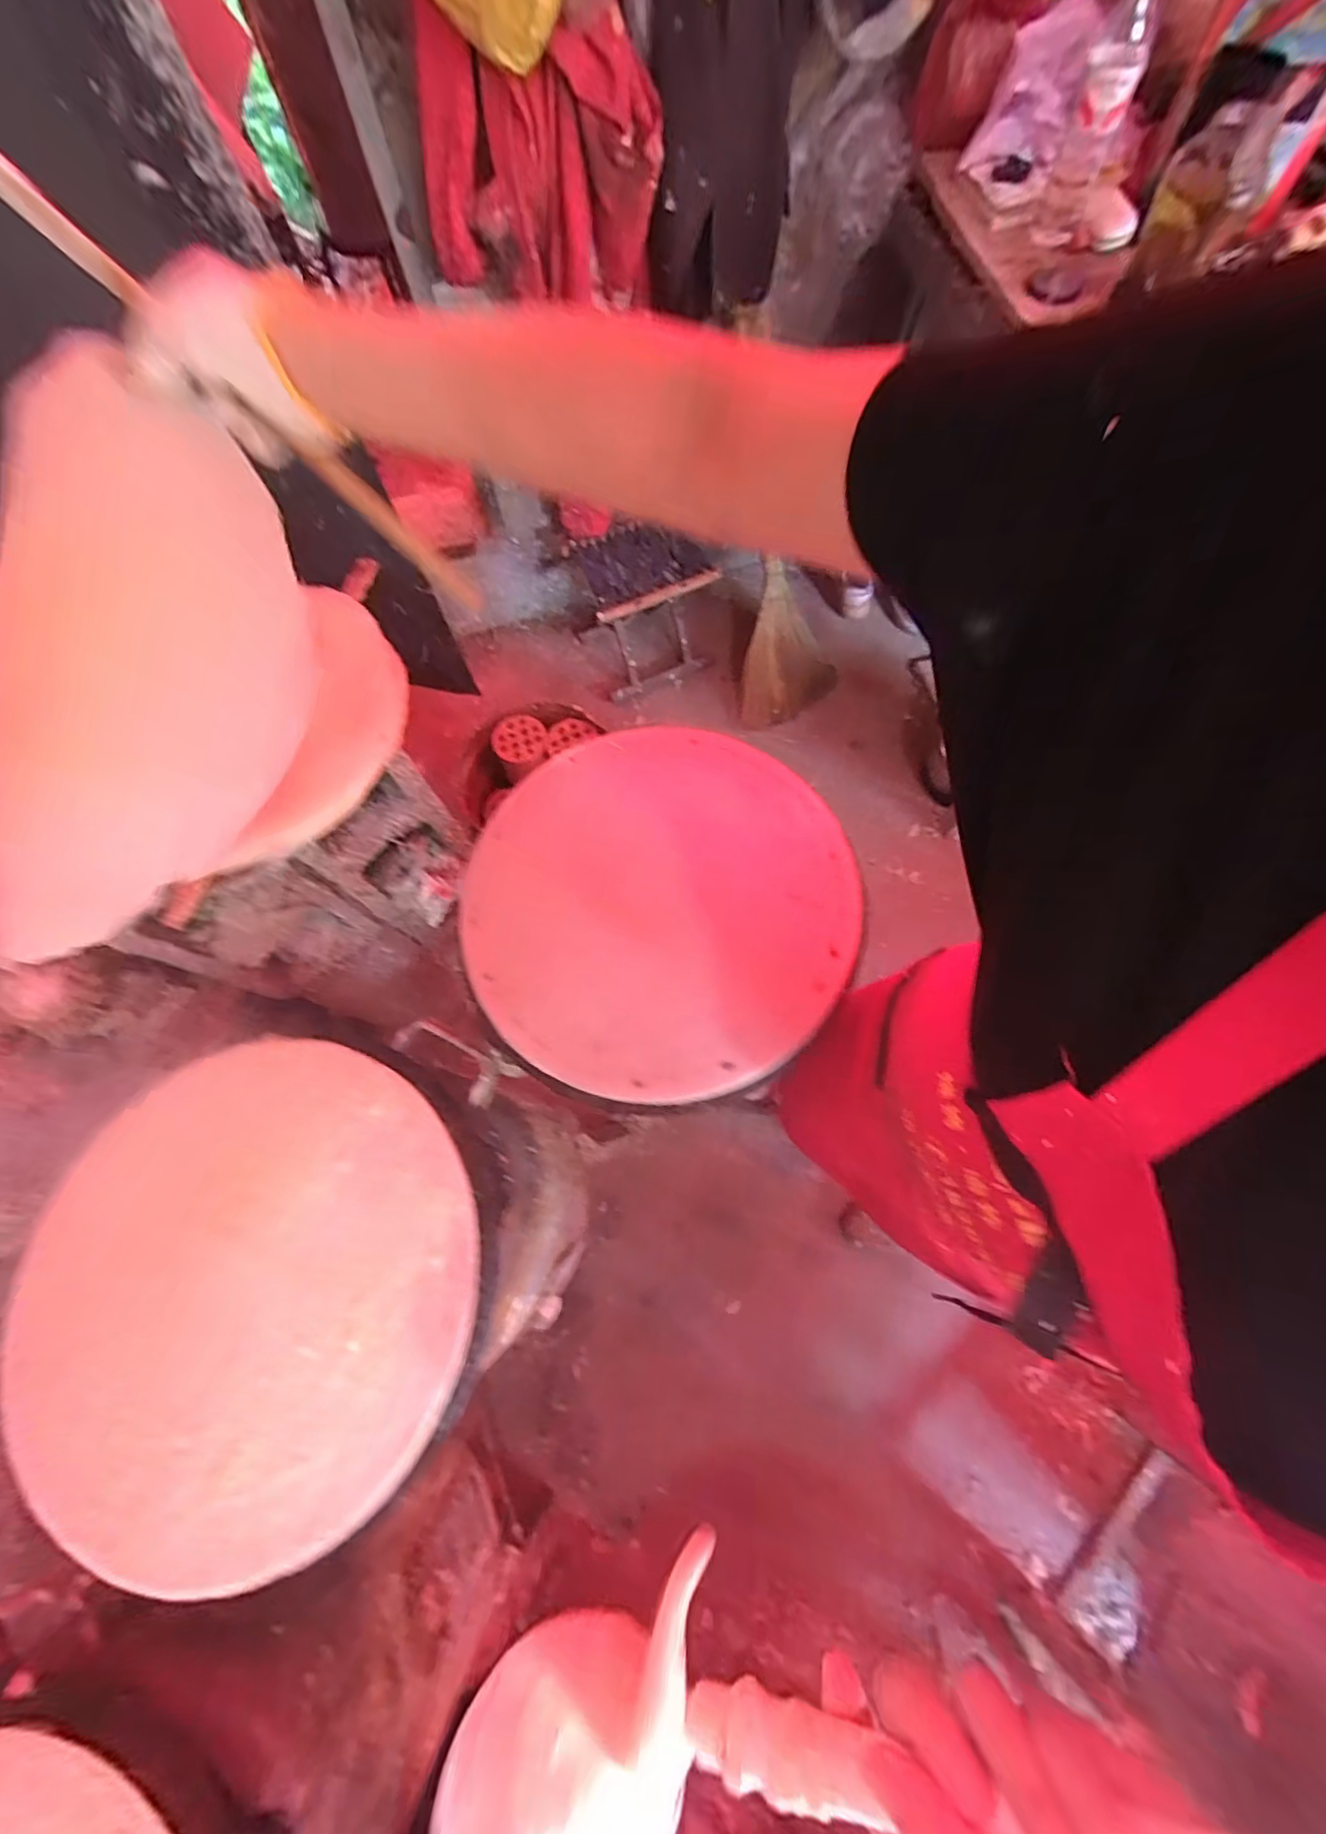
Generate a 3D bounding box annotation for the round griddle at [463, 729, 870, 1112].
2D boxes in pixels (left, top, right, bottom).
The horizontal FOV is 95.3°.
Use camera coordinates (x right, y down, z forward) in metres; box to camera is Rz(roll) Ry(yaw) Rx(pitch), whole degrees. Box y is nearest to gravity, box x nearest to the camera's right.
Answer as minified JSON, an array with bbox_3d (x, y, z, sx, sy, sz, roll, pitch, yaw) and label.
[{"bbox_3d":[-0.007,-0.016,0.578,0.359,0.034,0.362,-2,72,5],"label":"round griddle"}]

